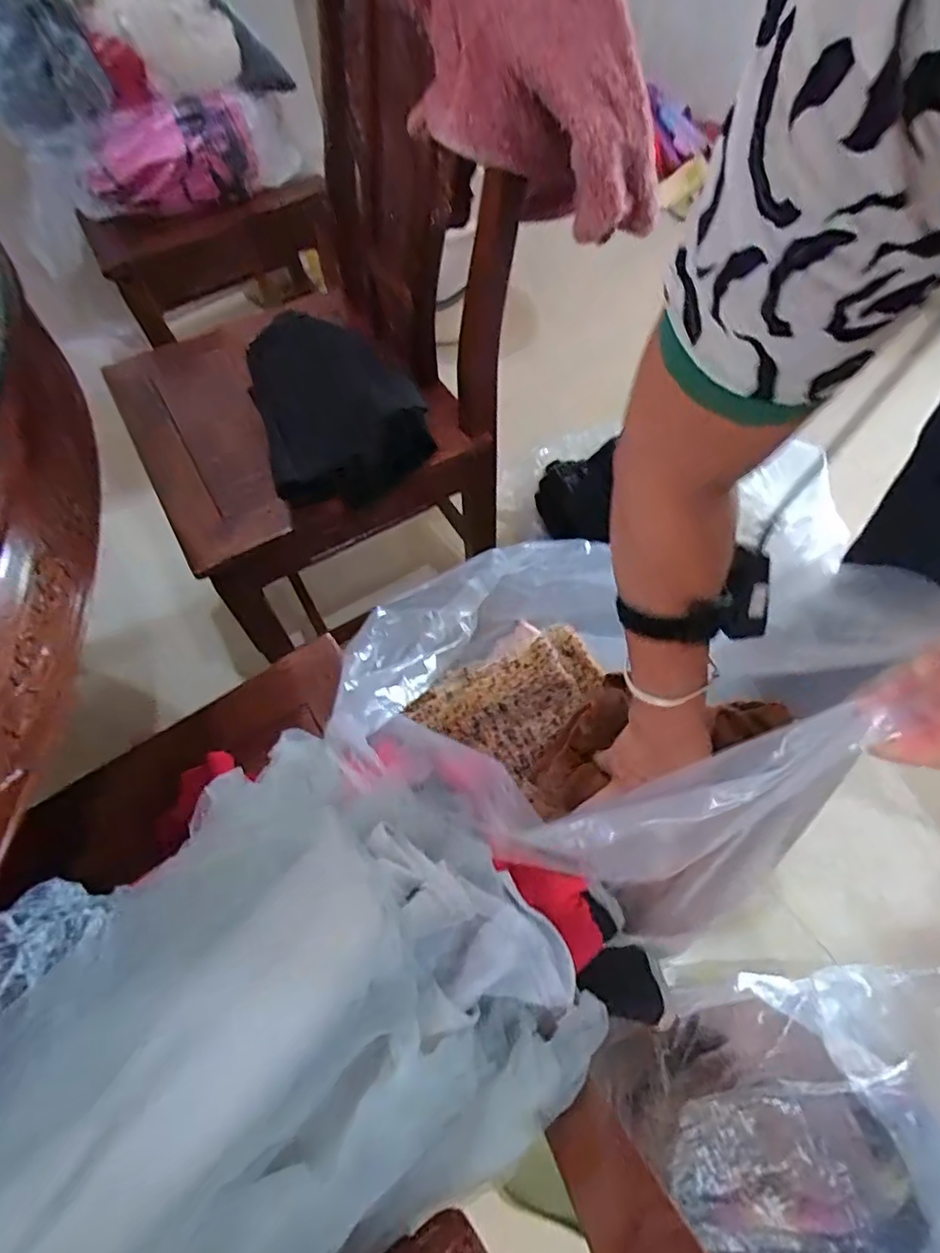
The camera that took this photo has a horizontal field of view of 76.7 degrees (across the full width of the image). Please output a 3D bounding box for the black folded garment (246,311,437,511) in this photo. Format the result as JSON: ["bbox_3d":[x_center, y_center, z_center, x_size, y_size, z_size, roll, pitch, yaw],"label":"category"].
[{"bbox_3d":[-0.177,-0.298,0.802,0.205,0.104,0.262,-19,62,-6],"label":"black folded garment"}]

